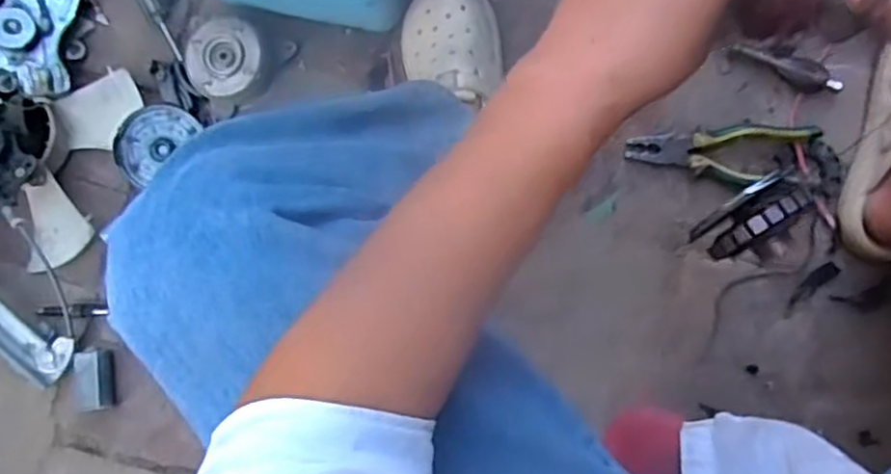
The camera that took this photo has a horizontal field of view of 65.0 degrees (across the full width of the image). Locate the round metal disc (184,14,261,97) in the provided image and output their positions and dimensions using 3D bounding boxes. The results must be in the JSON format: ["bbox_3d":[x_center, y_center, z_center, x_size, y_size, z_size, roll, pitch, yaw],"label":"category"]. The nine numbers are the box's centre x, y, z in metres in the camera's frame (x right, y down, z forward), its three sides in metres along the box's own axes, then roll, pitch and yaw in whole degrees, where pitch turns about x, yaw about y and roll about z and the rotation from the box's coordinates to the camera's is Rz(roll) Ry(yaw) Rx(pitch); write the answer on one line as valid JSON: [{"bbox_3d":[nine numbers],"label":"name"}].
[{"bbox_3d":[-0.246,-0.195,0.769,0.082,0.031,0.082,0,87,4],"label":"round metal disc"}]

